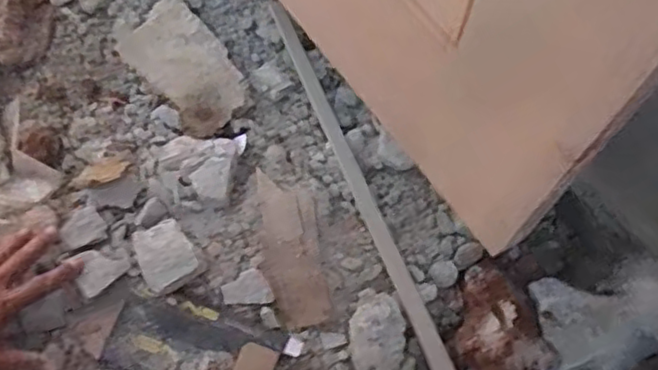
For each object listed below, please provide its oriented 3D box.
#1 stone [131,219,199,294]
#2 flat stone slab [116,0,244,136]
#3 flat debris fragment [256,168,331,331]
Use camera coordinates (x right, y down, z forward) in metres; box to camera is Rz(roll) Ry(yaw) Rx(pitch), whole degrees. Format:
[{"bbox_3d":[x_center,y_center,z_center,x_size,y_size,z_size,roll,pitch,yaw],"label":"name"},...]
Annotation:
[{"bbox_3d":[-0.168,0.069,0.679,0.054,0.017,0.066,-29,72,-8],"label":"stone"},{"bbox_3d":[-0.166,-0.135,0.775,0.094,0.031,0.169,-39,74,-11],"label":"flat stone slab"},{"bbox_3d":[-0.040,0.064,0.694,0.058,0.019,0.163,-11,71,-1],"label":"flat debris fragment"}]

